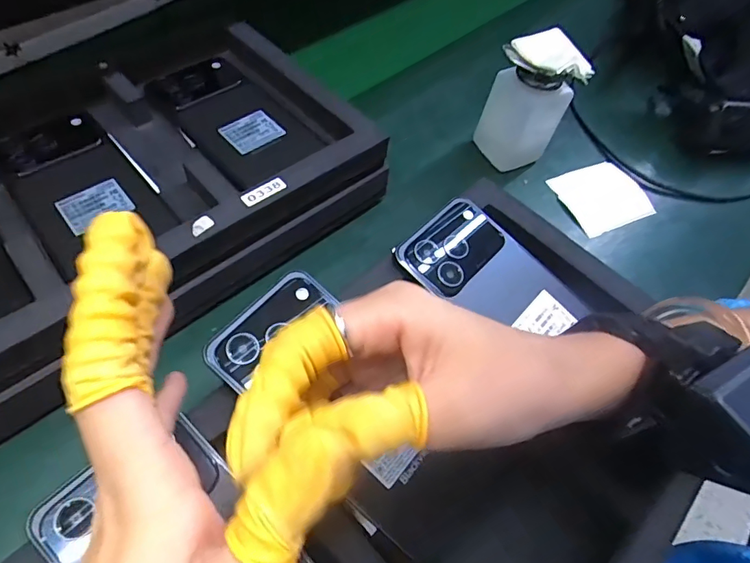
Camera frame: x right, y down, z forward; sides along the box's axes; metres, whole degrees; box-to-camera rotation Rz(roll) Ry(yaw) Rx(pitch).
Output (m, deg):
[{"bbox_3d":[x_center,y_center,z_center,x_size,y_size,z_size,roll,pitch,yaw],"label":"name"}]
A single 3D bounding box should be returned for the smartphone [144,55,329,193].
[{"bbox_3d":[-0.113,-0.131,0.376,0.075,0.008,0.145,-37,70,-26],"label":"smartphone"}]

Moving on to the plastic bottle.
[{"bbox_3d":[0.131,-0.149,0.409,0.057,0.117,0.064,-22,64,-20],"label":"plastic bottle"}]

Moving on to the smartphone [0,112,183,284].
[{"bbox_3d":[-0.207,-0.067,0.331,0.075,0.013,0.144,-34,69,-25],"label":"smartphone"}]

